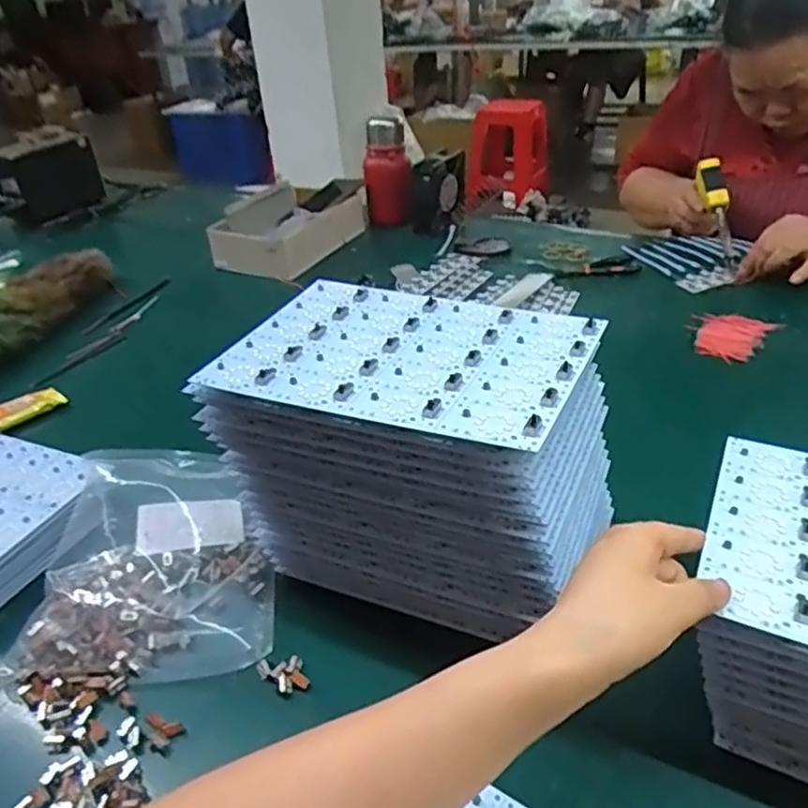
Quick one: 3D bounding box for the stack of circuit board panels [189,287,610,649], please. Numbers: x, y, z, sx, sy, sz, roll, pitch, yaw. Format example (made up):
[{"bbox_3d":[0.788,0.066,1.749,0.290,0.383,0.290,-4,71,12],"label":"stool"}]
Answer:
[{"bbox_3d":[0.009,0.036,0.499,0.243,0.180,0.150,12,38,23],"label":"stack of circuit board panels"}]

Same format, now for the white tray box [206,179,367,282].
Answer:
[{"bbox_3d":[-0.194,-0.292,1.107,0.153,0.098,0.289,11,37,22],"label":"white tray box"}]

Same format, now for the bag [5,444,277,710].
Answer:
[{"bbox_3d":[-0.209,0.123,0.545,0.187,0.054,0.226,-13,35,-11],"label":"bag"}]

